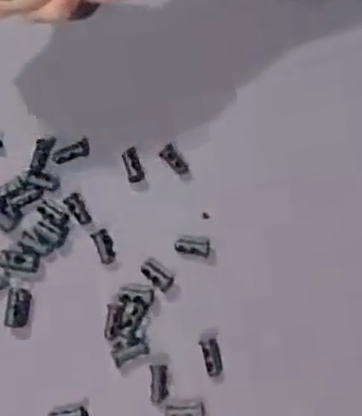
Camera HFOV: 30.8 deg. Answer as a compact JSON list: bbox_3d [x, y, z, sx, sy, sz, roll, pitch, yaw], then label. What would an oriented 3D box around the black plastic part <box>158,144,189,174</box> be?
[{"bbox_3d":[-0.003,-0.024,0.332,0.007,0.004,0.017,-40,73,-11],"label":"black plastic part"}]

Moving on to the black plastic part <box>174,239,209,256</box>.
[{"bbox_3d":[0.005,0.019,0.317,0.016,0.004,0.008,4,70,4],"label":"black plastic part"}]

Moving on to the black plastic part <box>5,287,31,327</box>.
[{"bbox_3d":[-0.077,0.047,0.310,0.010,0.005,0.018,6,71,6],"label":"black plastic part"}]

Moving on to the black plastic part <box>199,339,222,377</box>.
[{"bbox_3d":[0.014,0.068,0.298,0.008,0.008,0.016,-14,70,-3],"label":"black plastic part"}]

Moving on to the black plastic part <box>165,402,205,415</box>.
[{"bbox_3d":[0.002,0.091,0.292,0.017,0.005,0.008,-2,70,3],"label":"black plastic part"}]

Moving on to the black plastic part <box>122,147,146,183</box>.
[{"bbox_3d":[-0.024,-0.021,0.332,0.008,0.006,0.017,-18,70,-3],"label":"black plastic part"}]

